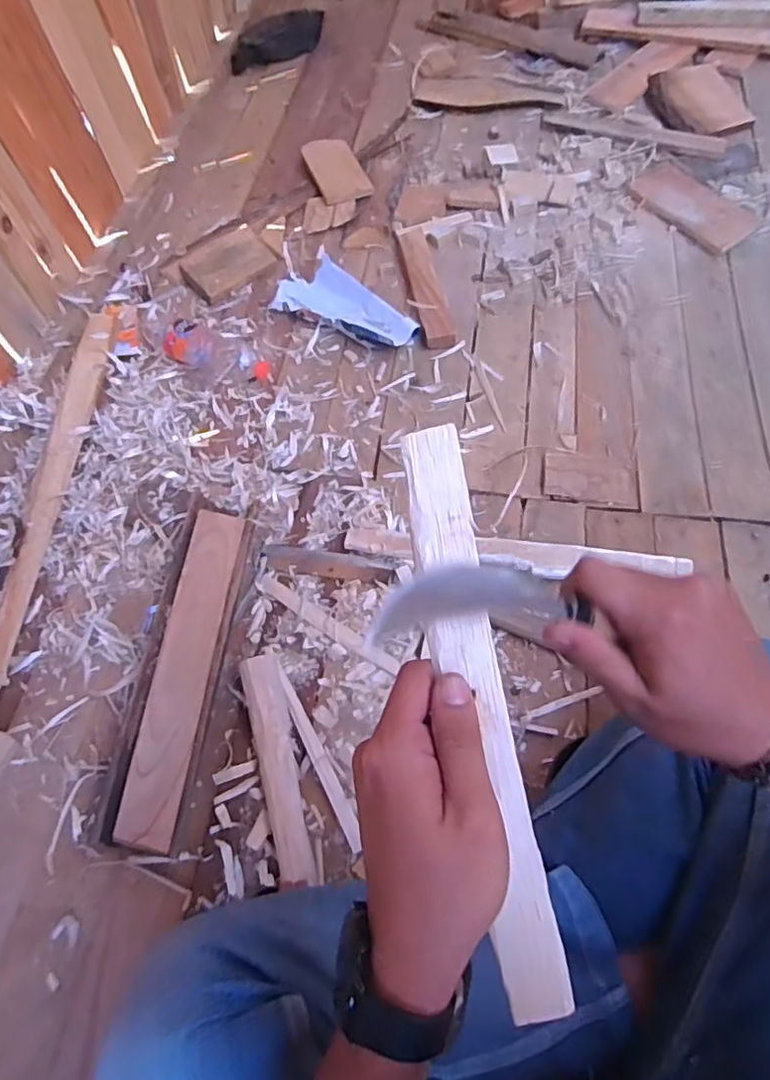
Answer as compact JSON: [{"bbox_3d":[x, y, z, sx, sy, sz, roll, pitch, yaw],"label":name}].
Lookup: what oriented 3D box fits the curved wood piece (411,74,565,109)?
[{"bbox_3d":[0.239,-1.026,1.396,0.327,0.013,0.146,7,63,6],"label":"curved wood piece"}]

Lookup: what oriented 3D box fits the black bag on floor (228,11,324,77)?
[{"bbox_3d":[-0.260,-1.243,1.509,0.267,0.068,0.079,-27,63,-13],"label":"black bag on floor"}]

